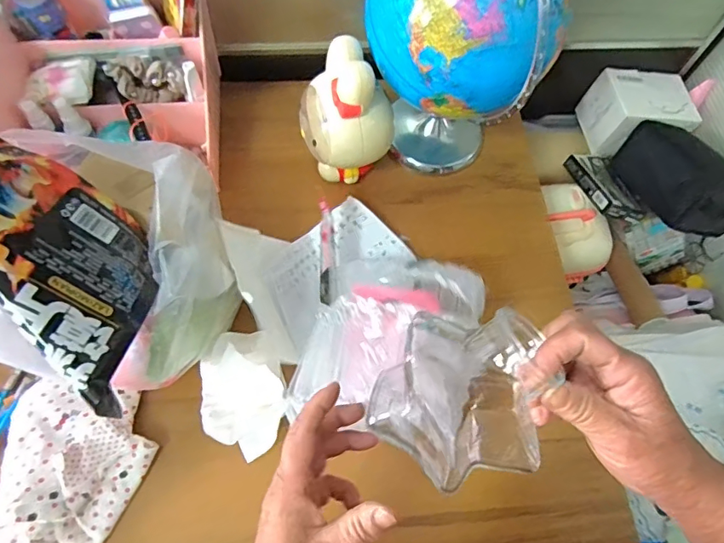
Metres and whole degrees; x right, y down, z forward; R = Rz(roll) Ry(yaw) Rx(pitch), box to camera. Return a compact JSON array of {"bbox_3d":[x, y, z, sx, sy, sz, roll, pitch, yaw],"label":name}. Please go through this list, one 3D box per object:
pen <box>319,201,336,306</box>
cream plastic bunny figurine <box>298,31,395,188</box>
[{"bbox_3d":[-0.040,-0.022,0.575,0.018,0.016,0.125,0,66,-4],"label":"pen"},{"bbox_3d":[-0.019,-0.189,0.624,0.114,0.183,0.107,-6,66,-6],"label":"cream plastic bunny figurine"}]

